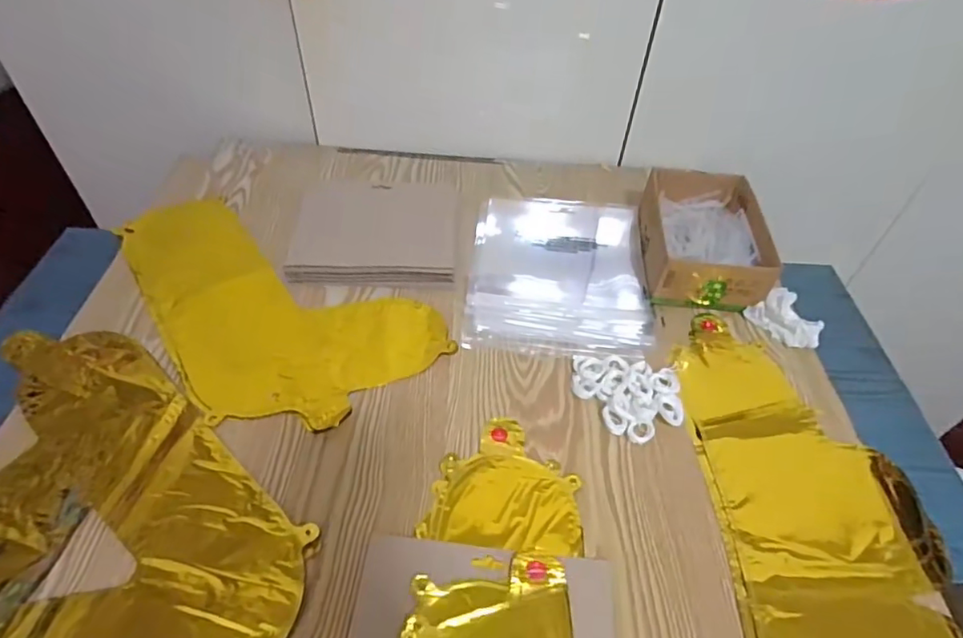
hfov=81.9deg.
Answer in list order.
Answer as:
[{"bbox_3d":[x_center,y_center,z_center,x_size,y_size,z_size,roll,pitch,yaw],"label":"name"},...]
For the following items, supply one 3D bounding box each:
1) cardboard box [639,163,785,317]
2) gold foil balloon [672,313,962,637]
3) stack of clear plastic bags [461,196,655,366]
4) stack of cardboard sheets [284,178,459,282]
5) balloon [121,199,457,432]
[{"bbox_3d":[0.263,-0.105,0.676,0.131,0.072,0.209,5,47,1],"label":"cardboard box"},{"bbox_3d":[0.293,0.168,0.467,0.180,0.012,0.422,3,47,-1],"label":"gold foil balloon"},{"bbox_3d":[0.093,-0.060,0.666,0.206,0.017,0.262,6,47,1],"label":"stack of clear plastic bags"},{"bbox_3d":[-0.127,-0.114,0.676,0.190,0.011,0.176,1,48,-4],"label":"stack of cardboard sheets"},{"bbox_3d":[-0.238,-0.035,0.613,0.223,0.011,0.379,-30,56,-28],"label":"balloon"}]

